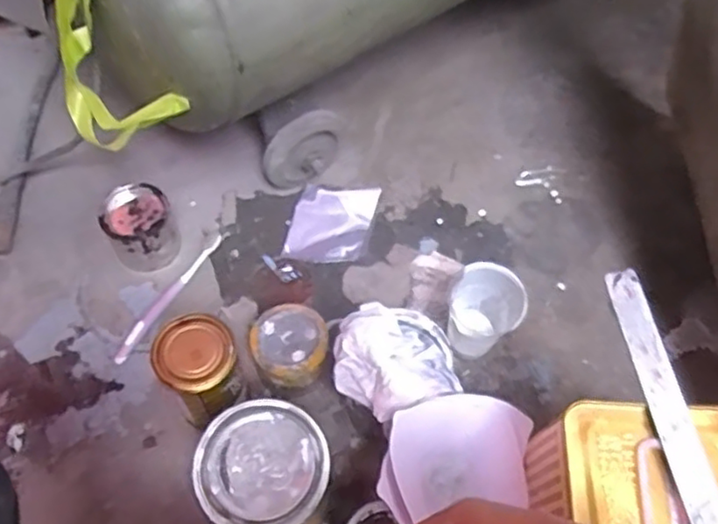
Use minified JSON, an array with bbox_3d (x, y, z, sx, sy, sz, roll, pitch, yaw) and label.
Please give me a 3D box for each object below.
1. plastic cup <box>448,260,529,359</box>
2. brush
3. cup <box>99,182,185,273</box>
[{"bbox_3d":[0.129,0.058,0.689,0.074,0.119,0.073,1,61,-2],"label":"plastic cup"},{"bbox_3d":[-0.215,0.035,0.749,0.018,0.011,0.185,29,65,13],"label":"brush"},{"bbox_3d":[-0.247,-0.039,0.751,0.073,0.071,0.074,1,61,-1],"label":"cup"}]

